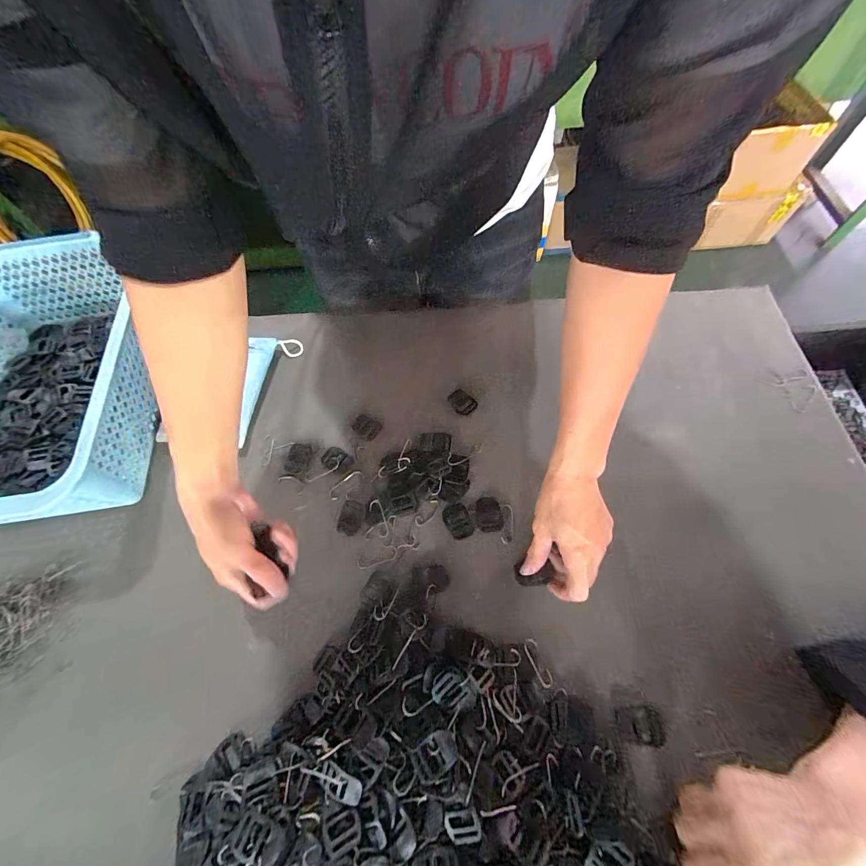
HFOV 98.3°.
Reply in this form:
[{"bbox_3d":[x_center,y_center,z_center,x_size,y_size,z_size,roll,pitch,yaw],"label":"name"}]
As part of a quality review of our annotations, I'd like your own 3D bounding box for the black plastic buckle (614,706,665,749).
[{"bbox_3d":[0.182,0.259,0.331,0.039,0.005,0.028,4,66,5],"label":"black plastic buckle"}]

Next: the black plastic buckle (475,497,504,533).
[{"bbox_3d":[0.063,0.091,0.418,0.029,0.004,0.038,-4,65,2],"label":"black plastic buckle"}]

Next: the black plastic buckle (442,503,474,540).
[{"bbox_3d":[0.028,0.099,0.417,0.028,0.004,0.038,-24,66,-8],"label":"black plastic buckle"}]

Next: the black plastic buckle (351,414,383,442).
[{"bbox_3d":[-0.085,-0.008,0.473,0.037,0.004,0.029,28,70,15],"label":"black plastic buckle"}]

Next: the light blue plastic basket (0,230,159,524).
[{"bbox_3d":[-0.488,-0.066,0.460,0.277,0.114,0.383,-10,65,-2],"label":"light blue plastic basket"}]

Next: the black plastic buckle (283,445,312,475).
[{"bbox_3d":[-0.168,0.032,0.460,0.030,0.004,0.038,8,66,7],"label":"black plastic buckle"}]

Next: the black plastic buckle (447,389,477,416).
[{"bbox_3d":[0.036,-0.039,0.479,0.026,0.006,0.038,-36,68,-13],"label":"black plastic buckle"}]

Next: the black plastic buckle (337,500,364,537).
[{"bbox_3d":[-0.093,0.097,0.425,0.027,0.004,0.037,8,66,7],"label":"black plastic buckle"}]

